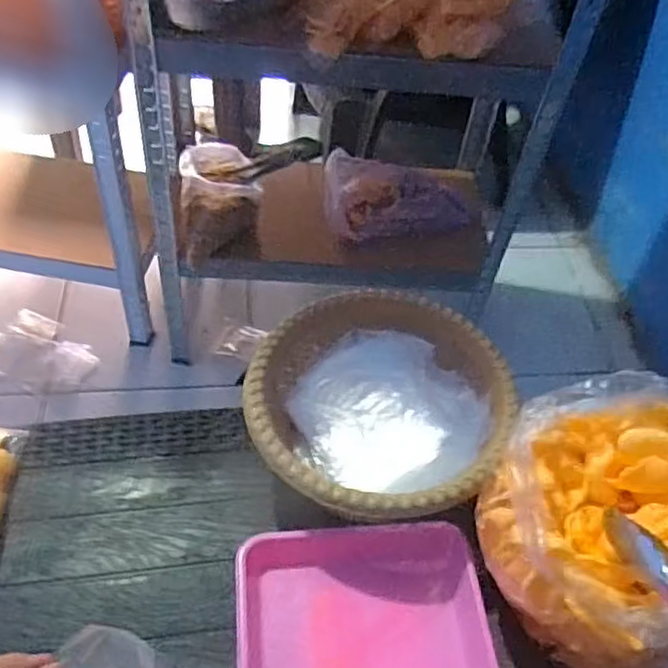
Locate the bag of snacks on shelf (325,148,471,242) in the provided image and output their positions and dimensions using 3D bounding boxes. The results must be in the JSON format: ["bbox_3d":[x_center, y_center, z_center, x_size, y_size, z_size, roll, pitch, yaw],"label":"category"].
[{"bbox_3d":[0.115,-0.261,1.258,0.264,0.131,0.122,-1,50,-8],"label":"bag of snacks on shelf"}]

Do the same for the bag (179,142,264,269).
[{"bbox_3d":[-0.201,-0.238,1.208,0.137,0.138,0.176,0,50,-7],"label":"bag"}]

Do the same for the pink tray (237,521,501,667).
[{"bbox_3d":[0.025,0.271,0.623,0.225,0.052,0.178,-2,50,-8],"label":"pink tray"}]

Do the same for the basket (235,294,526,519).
[{"bbox_3d":[0.045,0.086,0.721,0.252,0.111,0.262,3,50,-4],"label":"basket"}]

